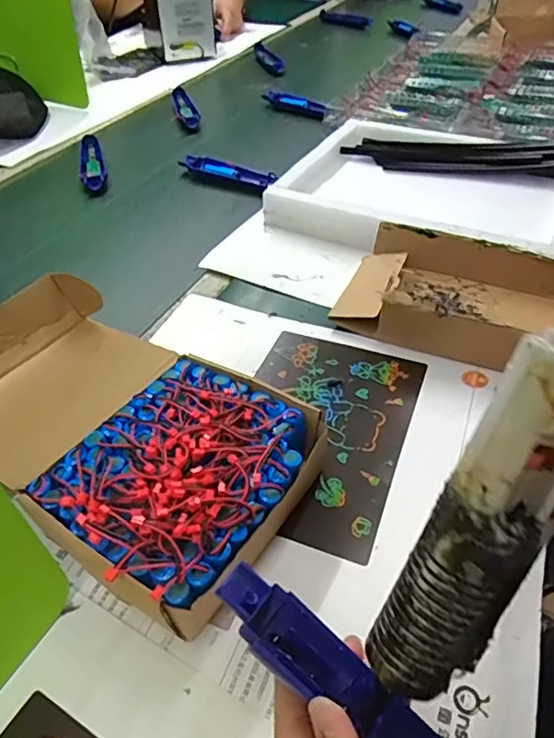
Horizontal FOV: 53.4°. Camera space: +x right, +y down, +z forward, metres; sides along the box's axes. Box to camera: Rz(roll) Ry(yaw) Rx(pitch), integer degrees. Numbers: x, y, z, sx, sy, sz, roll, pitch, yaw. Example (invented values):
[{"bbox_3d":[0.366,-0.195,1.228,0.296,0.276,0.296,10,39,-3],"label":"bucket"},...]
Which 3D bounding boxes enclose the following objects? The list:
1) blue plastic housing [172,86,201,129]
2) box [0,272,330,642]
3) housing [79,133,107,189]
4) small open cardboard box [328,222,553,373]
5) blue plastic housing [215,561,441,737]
[{"bbox_3d":[-0.168,-0.479,1.013,0.034,0.022,0.170,-11,45,-11],"label":"blue plastic housing"},{"bbox_3d":[-0.123,0.043,0.420,0.310,0.069,0.172,28,50,26],"label":"box"},{"bbox_3d":[-0.286,-0.318,0.848,0.037,0.019,0.177,-12,45,-12],"label":"housing"},{"bbox_3d":[0.182,-0.073,0.554,0.212,0.063,0.152,19,47,18],"label":"small open cardboard box"},{"bbox_3d":[0.038,0.161,0.267,0.165,0.022,0.036,39,54,11],"label":"blue plastic housing"}]

